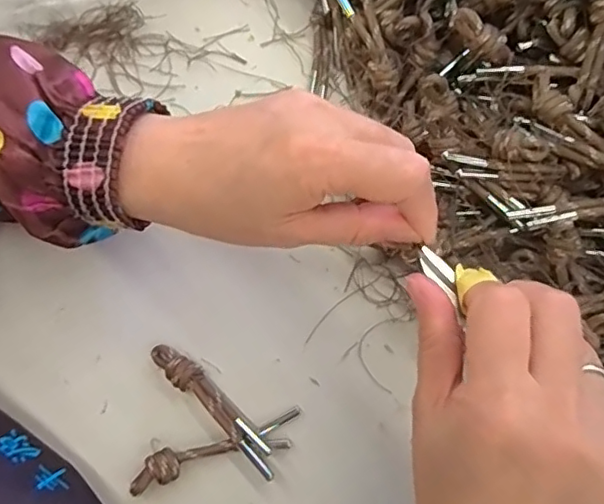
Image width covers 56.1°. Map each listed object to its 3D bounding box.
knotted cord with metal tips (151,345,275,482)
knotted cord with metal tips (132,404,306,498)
[{"bbox_3d":[-0.045,0.081,0.299,0.089,0.016,0.015,43,80,9],"label":"knotted cord with metal tips"},{"bbox_3d":[-0.043,0.103,0.293,0.091,0.017,0.018,-16,77,-4],"label":"knotted cord with metal tips"}]

